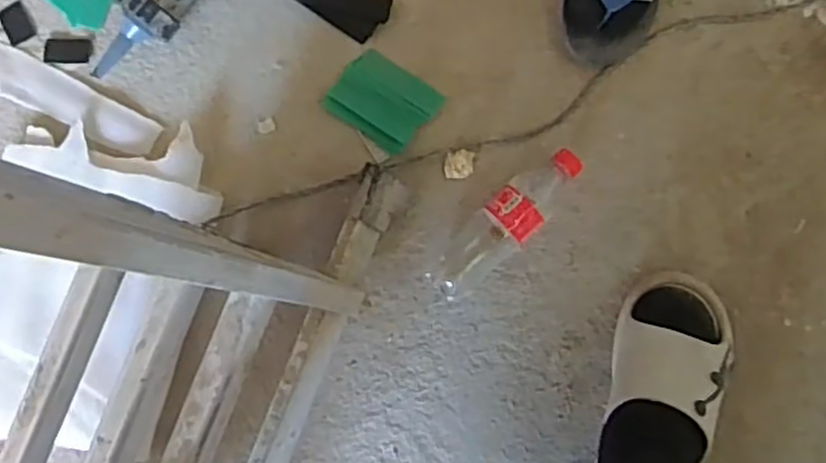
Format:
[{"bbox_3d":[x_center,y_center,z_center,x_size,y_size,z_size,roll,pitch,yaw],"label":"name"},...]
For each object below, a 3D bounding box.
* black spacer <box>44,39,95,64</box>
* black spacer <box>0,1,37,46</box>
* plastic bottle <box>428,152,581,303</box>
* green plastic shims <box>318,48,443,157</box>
[{"bbox_3d":[-0.379,-0.199,0.785,0.052,0.006,0.027,0,86,2],"label":"black spacer"},{"bbox_3d":[-0.440,-0.232,0.791,0.033,0.004,0.045,-29,85,0],"label":"black spacer"},{"bbox_3d":[0.093,-0.009,0.727,0.194,0.054,0.060,-41,85,-1],"label":"plastic bottle"},{"bbox_3d":[-0.032,-0.140,0.763,0.105,0.009,0.084,35,88,4],"label":"green plastic shims"}]

